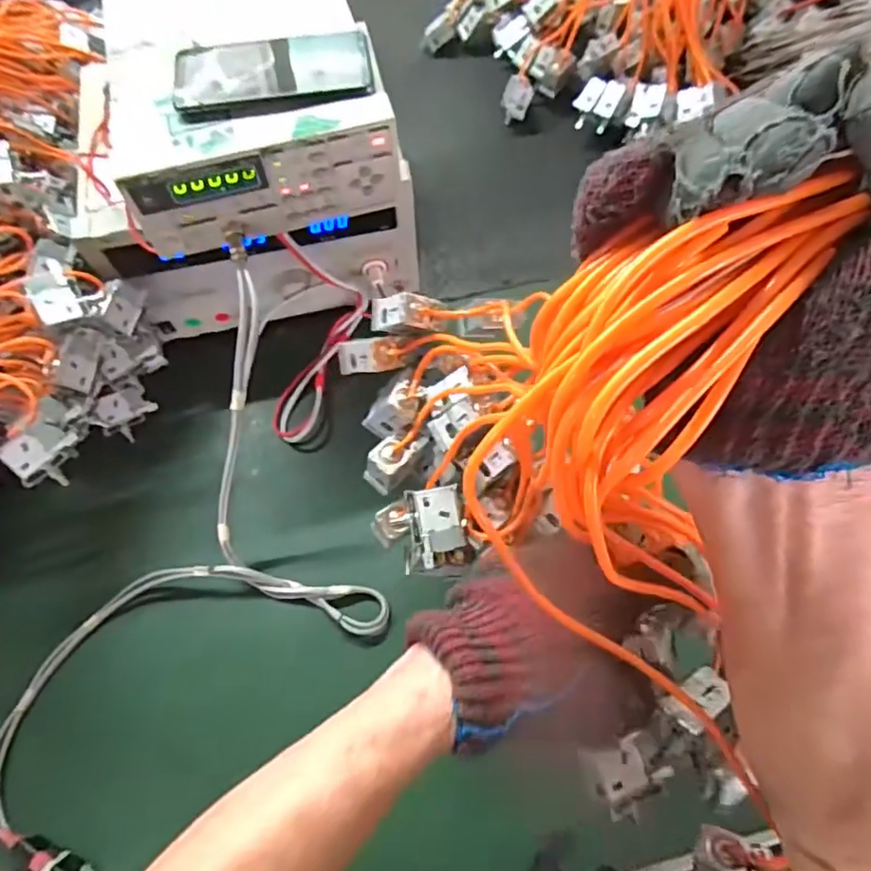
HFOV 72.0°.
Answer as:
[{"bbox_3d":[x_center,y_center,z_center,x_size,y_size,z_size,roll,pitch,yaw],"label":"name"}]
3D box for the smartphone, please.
[{"bbox_3d":[-0.130,-0.292,0.481,0.152,0.013,0.068,-9,66,-4],"label":"smartphone"}]

